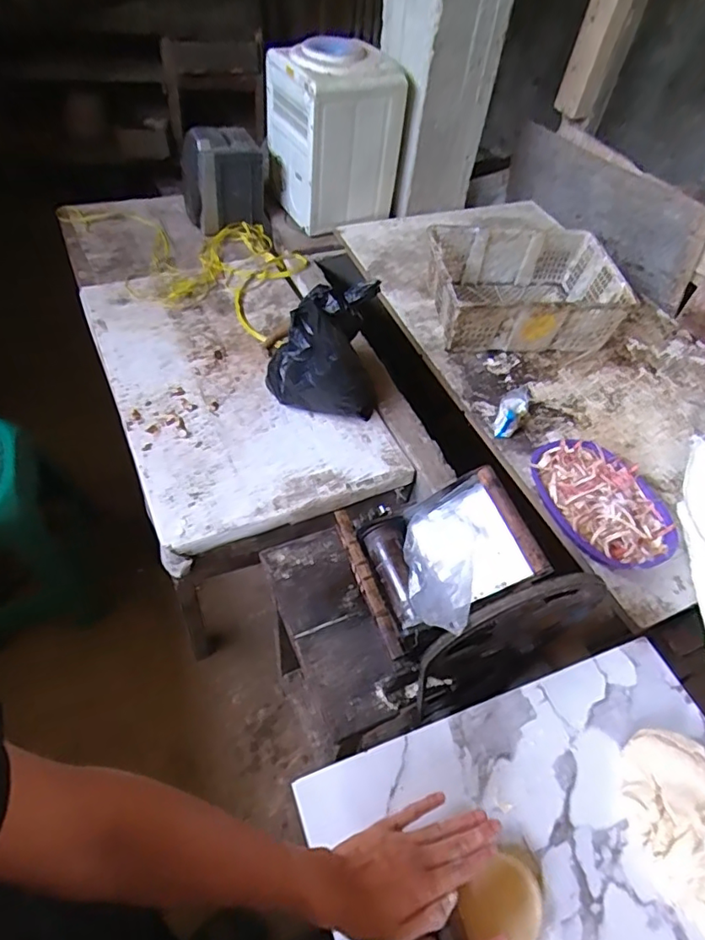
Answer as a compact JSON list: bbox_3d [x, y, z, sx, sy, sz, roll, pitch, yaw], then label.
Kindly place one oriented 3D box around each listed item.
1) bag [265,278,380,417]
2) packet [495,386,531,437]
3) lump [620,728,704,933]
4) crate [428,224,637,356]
[{"bbox_3d":[-0.059,-0.252,1.187,0.239,0.280,0.178,-4,53,-10],"label":"bag"},{"bbox_3d":[0.364,-0.132,1.258,0.061,0.057,0.138,22,53,10],"label":"packet"},{"bbox_3d":[0.365,0.376,0.576,0.126,0.057,0.195,-1,52,-7],"label":"lump"},{"bbox_3d":[0.447,-0.491,1.494,0.481,0.166,0.385,-1,52,-7],"label":"crate"}]

